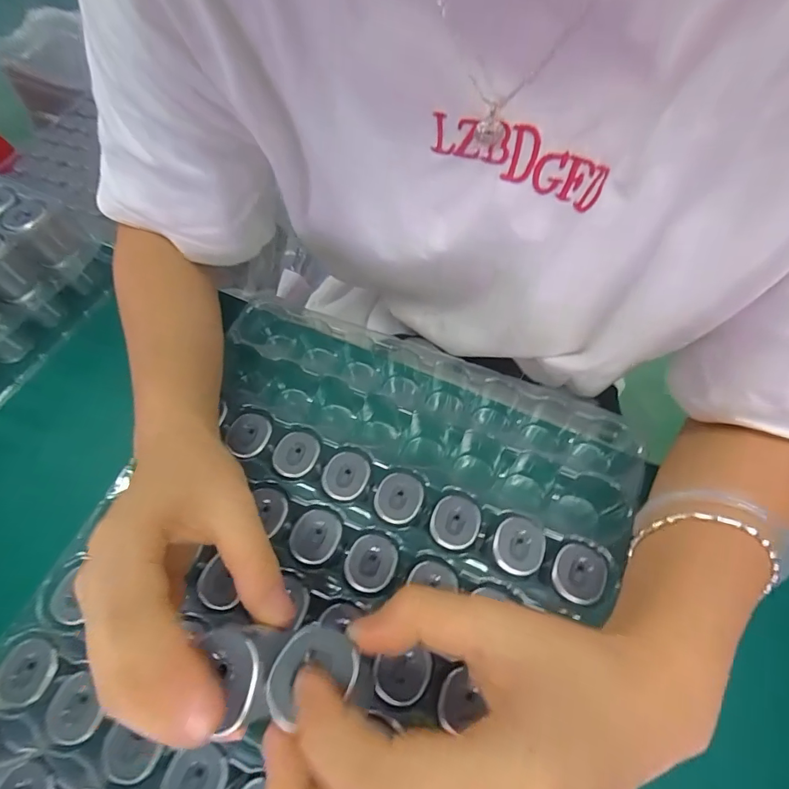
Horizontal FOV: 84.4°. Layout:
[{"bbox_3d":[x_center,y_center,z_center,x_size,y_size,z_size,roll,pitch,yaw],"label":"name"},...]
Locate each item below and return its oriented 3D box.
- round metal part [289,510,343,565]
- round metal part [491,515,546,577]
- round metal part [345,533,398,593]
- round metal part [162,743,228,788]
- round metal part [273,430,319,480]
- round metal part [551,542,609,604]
[{"bbox_3d":[-0.046,0.081,0.251,0.027,0.004,0.029,-1,62,2],"label":"round metal part"},{"bbox_3d":[0.069,0.084,0.243,0.027,0.006,0.030,15,64,10],"label":"round metal part"},{"bbox_3d":[-0.013,0.093,0.242,0.027,0.004,0.029,-1,62,2],"label":"round metal part"},{"bbox_3d":[-0.094,0.180,0.201,0.028,0.004,0.029,18,65,11],"label":"round metal part"},{"bbox_3d":[-0.062,0.038,0.277,0.026,0.006,0.028,-1,62,2],"label":"round metal part"},{"bbox_3d":[0.101,0.097,0.238,0.027,0.004,0.030,18,65,11],"label":"round metal part"}]

